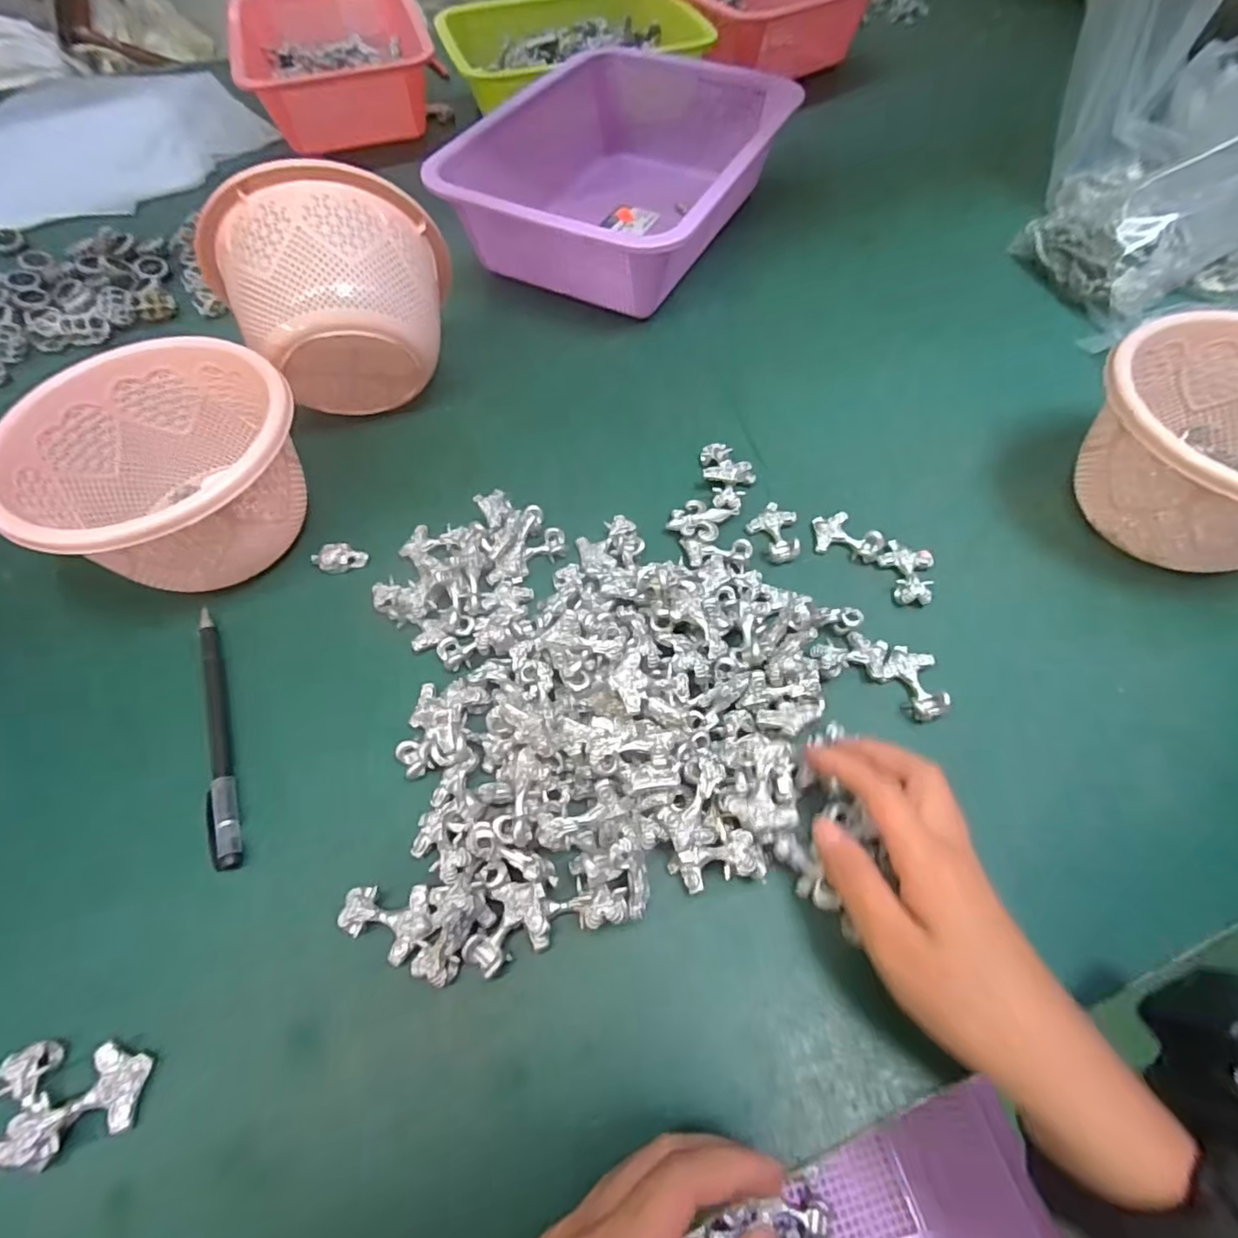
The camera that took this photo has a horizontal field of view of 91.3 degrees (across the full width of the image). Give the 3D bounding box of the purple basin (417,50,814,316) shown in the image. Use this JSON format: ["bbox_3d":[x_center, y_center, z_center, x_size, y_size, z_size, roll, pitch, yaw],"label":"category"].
[{"bbox_3d":[0.012,-0.380,0.519,0.212,0.070,0.287,27,64,15],"label":"purple basin"}]

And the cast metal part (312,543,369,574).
[{"bbox_3d":[-0.172,-0.038,0.371,0.031,0.010,0.017,-6,60,-3],"label":"cast metal part"}]

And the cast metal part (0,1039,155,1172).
[{"bbox_3d":[-0.212,0.184,0.230,0.050,0.025,0.036,0,60,1],"label":"cast metal part"}]

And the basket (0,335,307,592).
[{"bbox_3d":[-0.252,-0.084,0.351,0.136,0.083,0.138,0,60,1],"label":"basket"}]

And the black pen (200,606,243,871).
[{"bbox_3d":[-0.210,0.056,0.313,0.012,0.013,0.147,-21,62,-11],"label":"black pen"}]

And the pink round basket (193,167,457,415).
[{"bbox_3d":[-0.176,-0.198,0.394,0.146,0.135,0.082,-18,61,-10],"label":"pink round basket"}]

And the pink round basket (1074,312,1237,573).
[{"bbox_3d":[0.333,-0.092,0.337,0.141,0.091,0.137,0,60,1],"label":"pink round basket"}]

